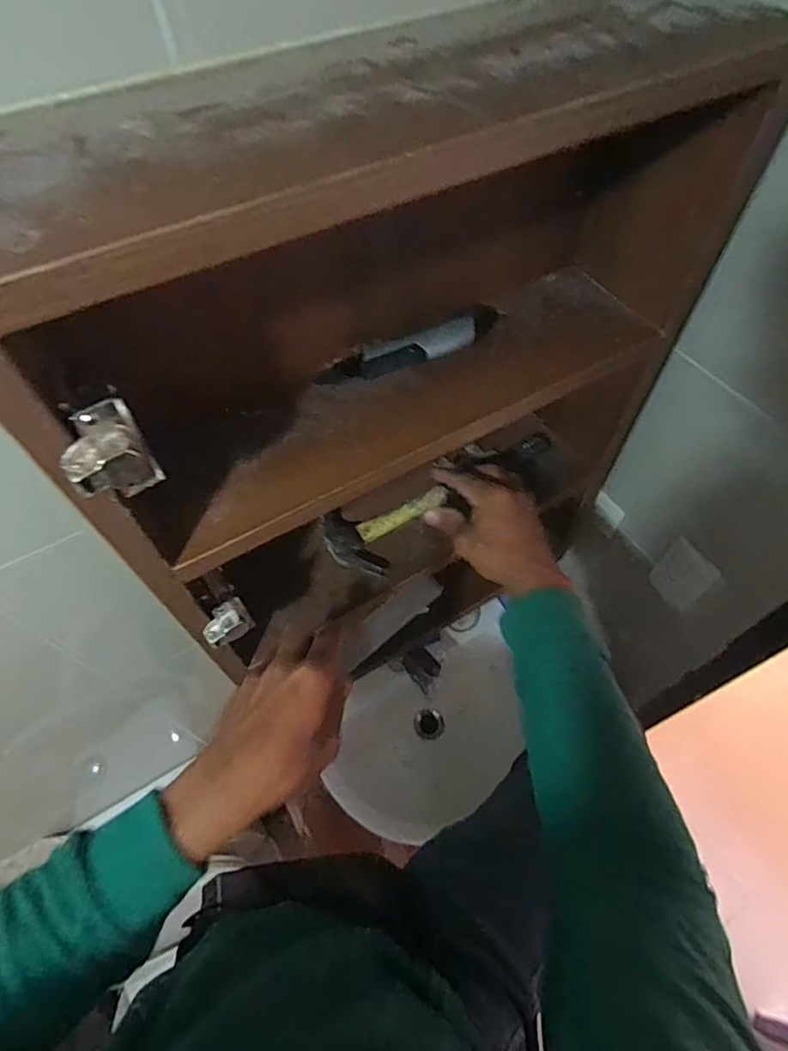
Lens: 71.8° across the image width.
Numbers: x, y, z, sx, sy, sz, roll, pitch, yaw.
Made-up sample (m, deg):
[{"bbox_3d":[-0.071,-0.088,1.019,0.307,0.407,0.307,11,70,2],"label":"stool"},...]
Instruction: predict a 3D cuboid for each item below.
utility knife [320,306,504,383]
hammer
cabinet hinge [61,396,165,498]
[{"bbox_3d":[0.021,-0.150,0.462,0.175,0.024,0.027,-28,60,-15],"label":"utility knife"},{"bbox_3d":[-0.002,-0.006,0.614,0.156,0.035,0.092,-26,59,-11],"label":"hammer"},{"bbox_3d":[-0.142,-0.031,0.274,0.038,0.059,0.021,-33,61,-18],"label":"cabinet hinge"}]

